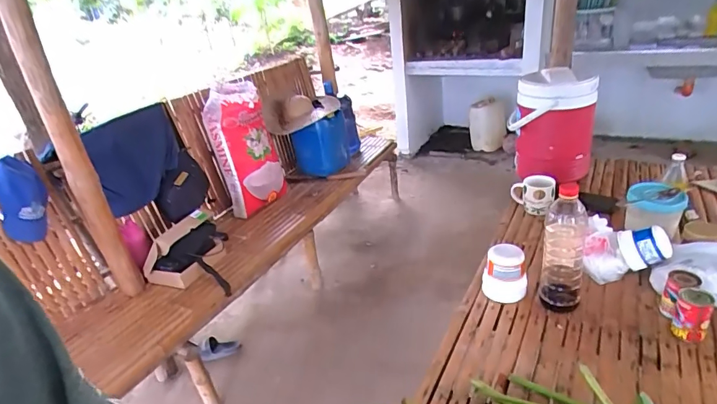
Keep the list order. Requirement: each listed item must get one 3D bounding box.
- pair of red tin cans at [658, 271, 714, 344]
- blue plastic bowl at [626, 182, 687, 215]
[{"bbox_3d":[0.611,0.194,0.832,0.072,0.092,0.092,9,30,30],"label":"pair of red tin cans"},{"bbox_3d":[0.719,-0.009,1.075,0.122,0.048,0.098,6,28,26],"label":"blue plastic bowl"}]

